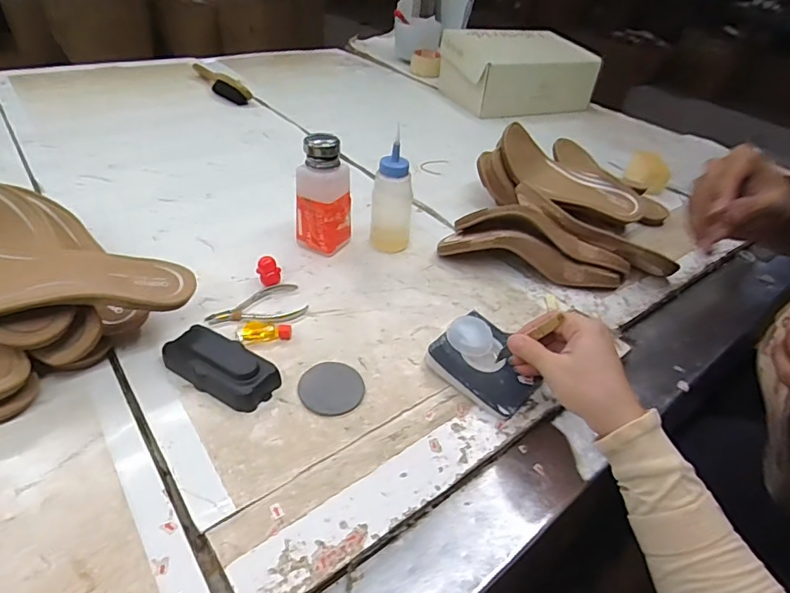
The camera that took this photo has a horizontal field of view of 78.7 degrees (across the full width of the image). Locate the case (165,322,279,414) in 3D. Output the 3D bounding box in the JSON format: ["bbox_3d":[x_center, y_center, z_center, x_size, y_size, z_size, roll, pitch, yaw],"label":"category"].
[{"bbox_3d":[-0.157,0.061,0.434,0.106,0.026,0.049,25,43,22],"label":"case"}]

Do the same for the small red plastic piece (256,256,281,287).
[{"bbox_3d":[-0.142,-0.028,0.538,0.020,0.031,0.018,25,43,22],"label":"small red plastic piece"}]

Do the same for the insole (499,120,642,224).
[{"bbox_3d":[0.245,-0.165,0.679,0.217,0.056,0.077,33,44,10],"label":"insole"}]

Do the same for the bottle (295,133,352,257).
[{"bbox_3d":[-0.085,-0.121,0.575,0.052,0.135,0.049,20,41,17],"label":"bottle"}]

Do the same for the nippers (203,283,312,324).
[{"bbox_3d":[-0.147,0.012,0.513,0.101,0.005,0.057,-17,44,-25],"label":"nippers"}]

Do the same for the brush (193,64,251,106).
[{"bbox_3d":[-0.380,-0.460,1.026,0.043,0.034,0.217,-27,49,-34],"label":"brush"}]

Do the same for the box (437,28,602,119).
[{"bbox_3d":[0.281,-0.512,1.099,0.318,0.123,0.212,-6,41,-15],"label":"box"}]

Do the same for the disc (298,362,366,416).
[{"bbox_3d":[-0.057,0.082,0.435,0.056,0.004,0.059,4,39,-3],"label":"disc"}]

